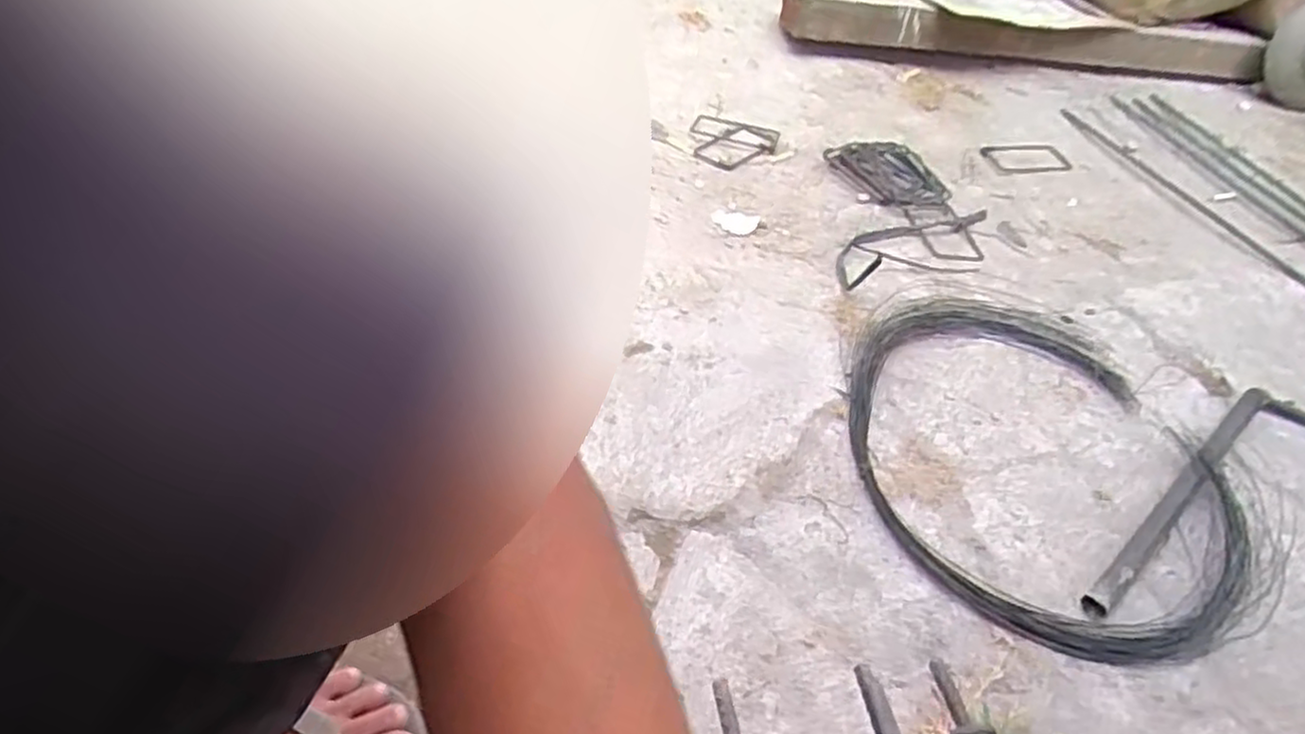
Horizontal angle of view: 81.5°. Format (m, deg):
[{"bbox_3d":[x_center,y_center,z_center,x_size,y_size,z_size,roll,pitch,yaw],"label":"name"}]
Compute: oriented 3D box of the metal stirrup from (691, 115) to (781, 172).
[{"bbox_3d":[0.131,-0.371,1.234,0.139,0.027,0.155,13,42,8],"label":"metal stirrup"}]

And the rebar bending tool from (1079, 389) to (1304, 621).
[{"bbox_3d":[0.546,0.122,0.736,0.460,0.020,0.067,-27,51,-32],"label":"rebar bending tool"}]

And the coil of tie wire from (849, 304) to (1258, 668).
[{"bbox_3d":[0.378,0.078,0.771,0.364,0.022,0.434,-5,43,-12],"label":"coil of tie wire"}]

